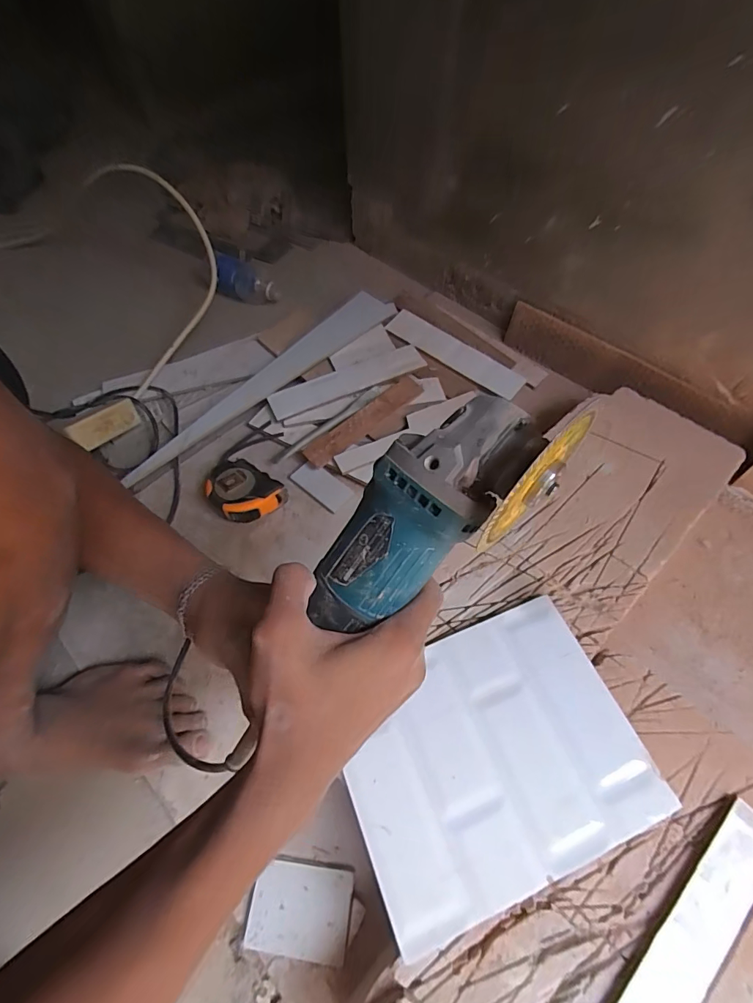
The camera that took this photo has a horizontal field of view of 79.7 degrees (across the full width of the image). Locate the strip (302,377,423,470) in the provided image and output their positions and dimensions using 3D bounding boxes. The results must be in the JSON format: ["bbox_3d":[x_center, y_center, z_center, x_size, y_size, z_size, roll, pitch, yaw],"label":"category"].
[{"bbox_3d":[-0.015,-0.125,0.666,0.041,0.012,0.213,41,69,20],"label":"strip"}]

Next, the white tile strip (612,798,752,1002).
[{"bbox_3d":[0.221,0.332,0.325,0.243,0.010,0.043,-39,67,-20],"label":"white tile strip"}]

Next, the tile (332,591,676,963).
[{"bbox_3d":[0.098,0.214,0.392,0.245,0.011,0.194,-19,62,-11],"label":"tile"}]

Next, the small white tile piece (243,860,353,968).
[{"bbox_3d":[-0.068,0.362,0.399,0.086,0.008,0.062,6,61,4],"label":"small white tile piece"}]

